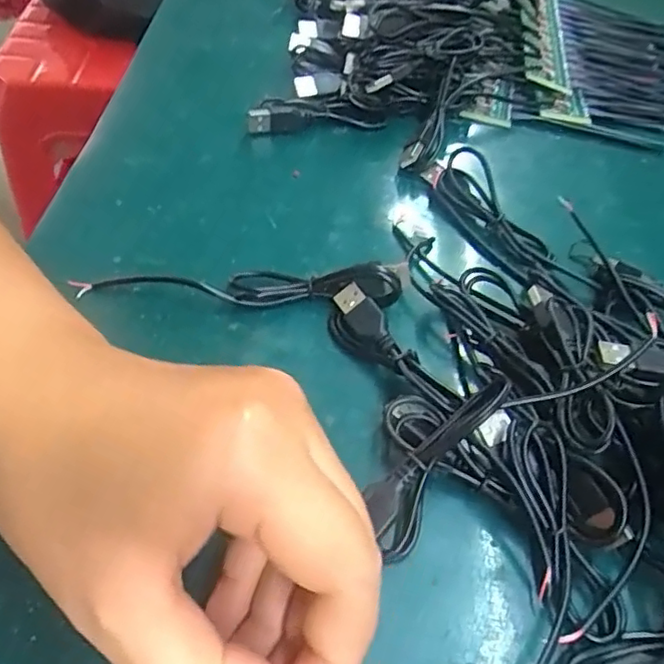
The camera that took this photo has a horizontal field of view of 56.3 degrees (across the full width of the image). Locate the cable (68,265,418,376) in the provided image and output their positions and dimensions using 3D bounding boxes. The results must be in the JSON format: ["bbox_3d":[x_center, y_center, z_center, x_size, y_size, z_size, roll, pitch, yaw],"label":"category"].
[{"bbox_3d":[-0.036,-0.018,0.274,0.148,0.018,0.041,14,51,5],"label":"cable"}]

